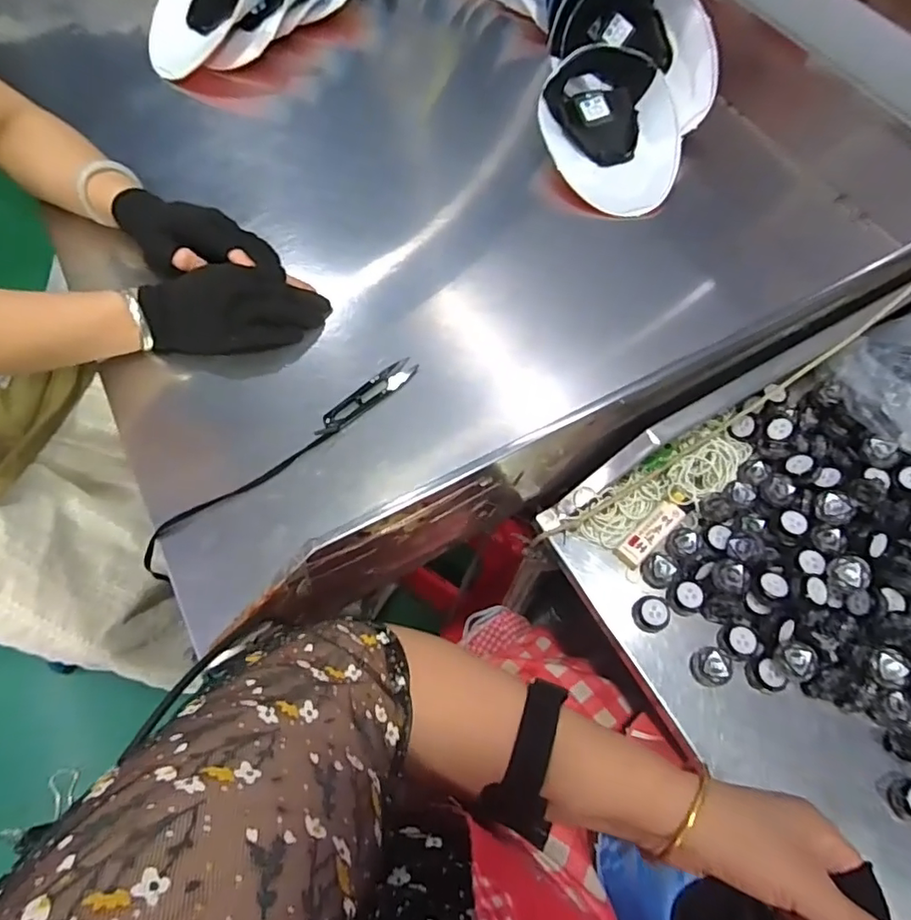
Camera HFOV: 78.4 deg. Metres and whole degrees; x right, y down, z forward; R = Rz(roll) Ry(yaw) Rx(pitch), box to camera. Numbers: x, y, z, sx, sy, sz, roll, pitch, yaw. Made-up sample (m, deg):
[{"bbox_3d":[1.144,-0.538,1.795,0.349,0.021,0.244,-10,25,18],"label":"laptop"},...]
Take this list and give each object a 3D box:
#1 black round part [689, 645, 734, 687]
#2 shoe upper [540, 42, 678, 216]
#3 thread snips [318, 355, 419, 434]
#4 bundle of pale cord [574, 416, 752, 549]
[{"bbox_3d":[0.198,0.160,0.431,0.027,0.013,0.029,0,65,-1],"label":"black round part"},{"bbox_3d":[0.177,-0.404,0.655,0.154,0.074,0.244,-16,67,-8],"label":"shoe upper"},{"bbox_3d":[-0.081,-0.061,0.518,0.024,0.006,0.116,41,71,16],"label":"thread snips"},{"bbox_3d":[0.189,0.019,0.499,0.175,0.026,0.052,-24,68,-12],"label":"bundle of pale cord"}]

